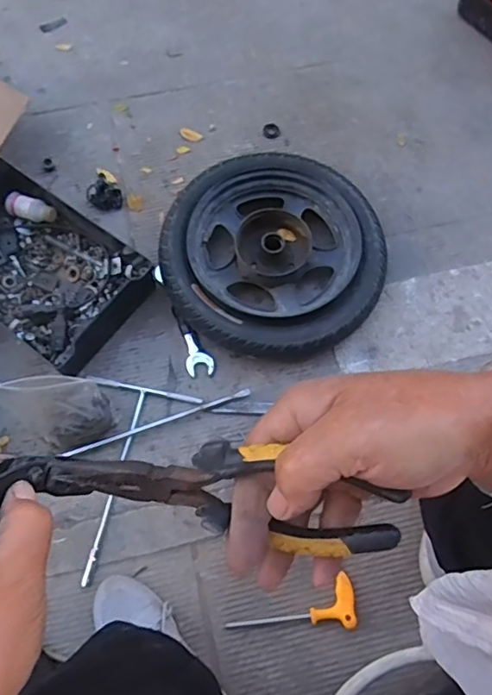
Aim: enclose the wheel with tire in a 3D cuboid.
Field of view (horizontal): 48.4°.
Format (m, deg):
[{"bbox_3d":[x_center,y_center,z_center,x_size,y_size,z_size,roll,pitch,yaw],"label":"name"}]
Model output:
[{"bbox_3d":[0.045,-0.141,0.862,0.330,0.083,0.322,-1,69,2],"label":"wheel with tire"}]

